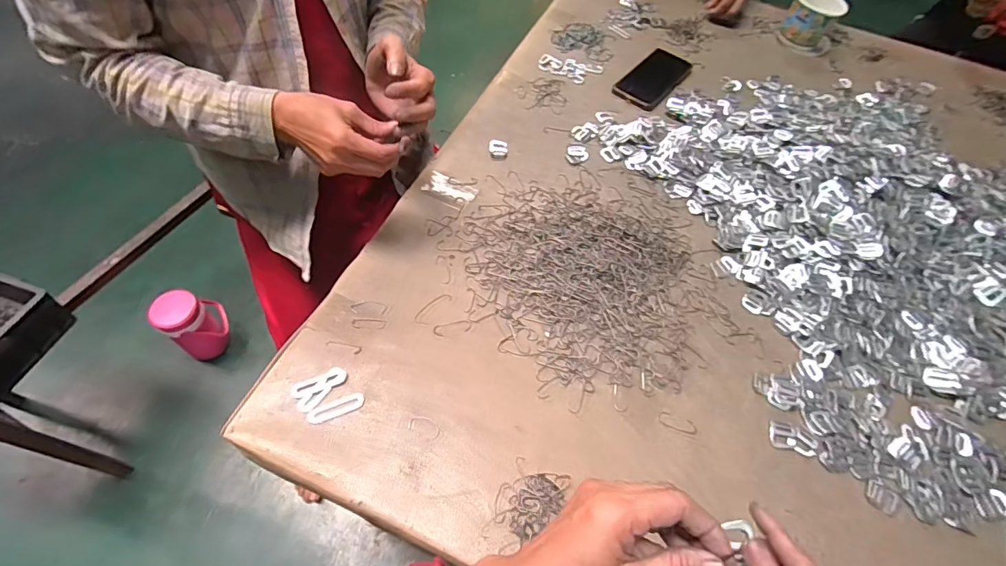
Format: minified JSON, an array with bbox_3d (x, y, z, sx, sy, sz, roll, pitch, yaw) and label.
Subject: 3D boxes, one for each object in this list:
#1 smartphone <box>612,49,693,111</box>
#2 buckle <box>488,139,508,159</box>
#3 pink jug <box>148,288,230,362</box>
[{"bbox_3d":[0.270,-0.366,0.830,0.080,0.006,0.190,36,61,17],"label":"smartphone"},{"bbox_3d":[-0.007,-0.201,0.702,0.028,0.004,0.036,3,57,-2],"label":"buckle"},{"bbox_3d":[-0.792,0.109,1.214,0.116,0.197,0.139,38,62,18],"label":"pink jug"}]

